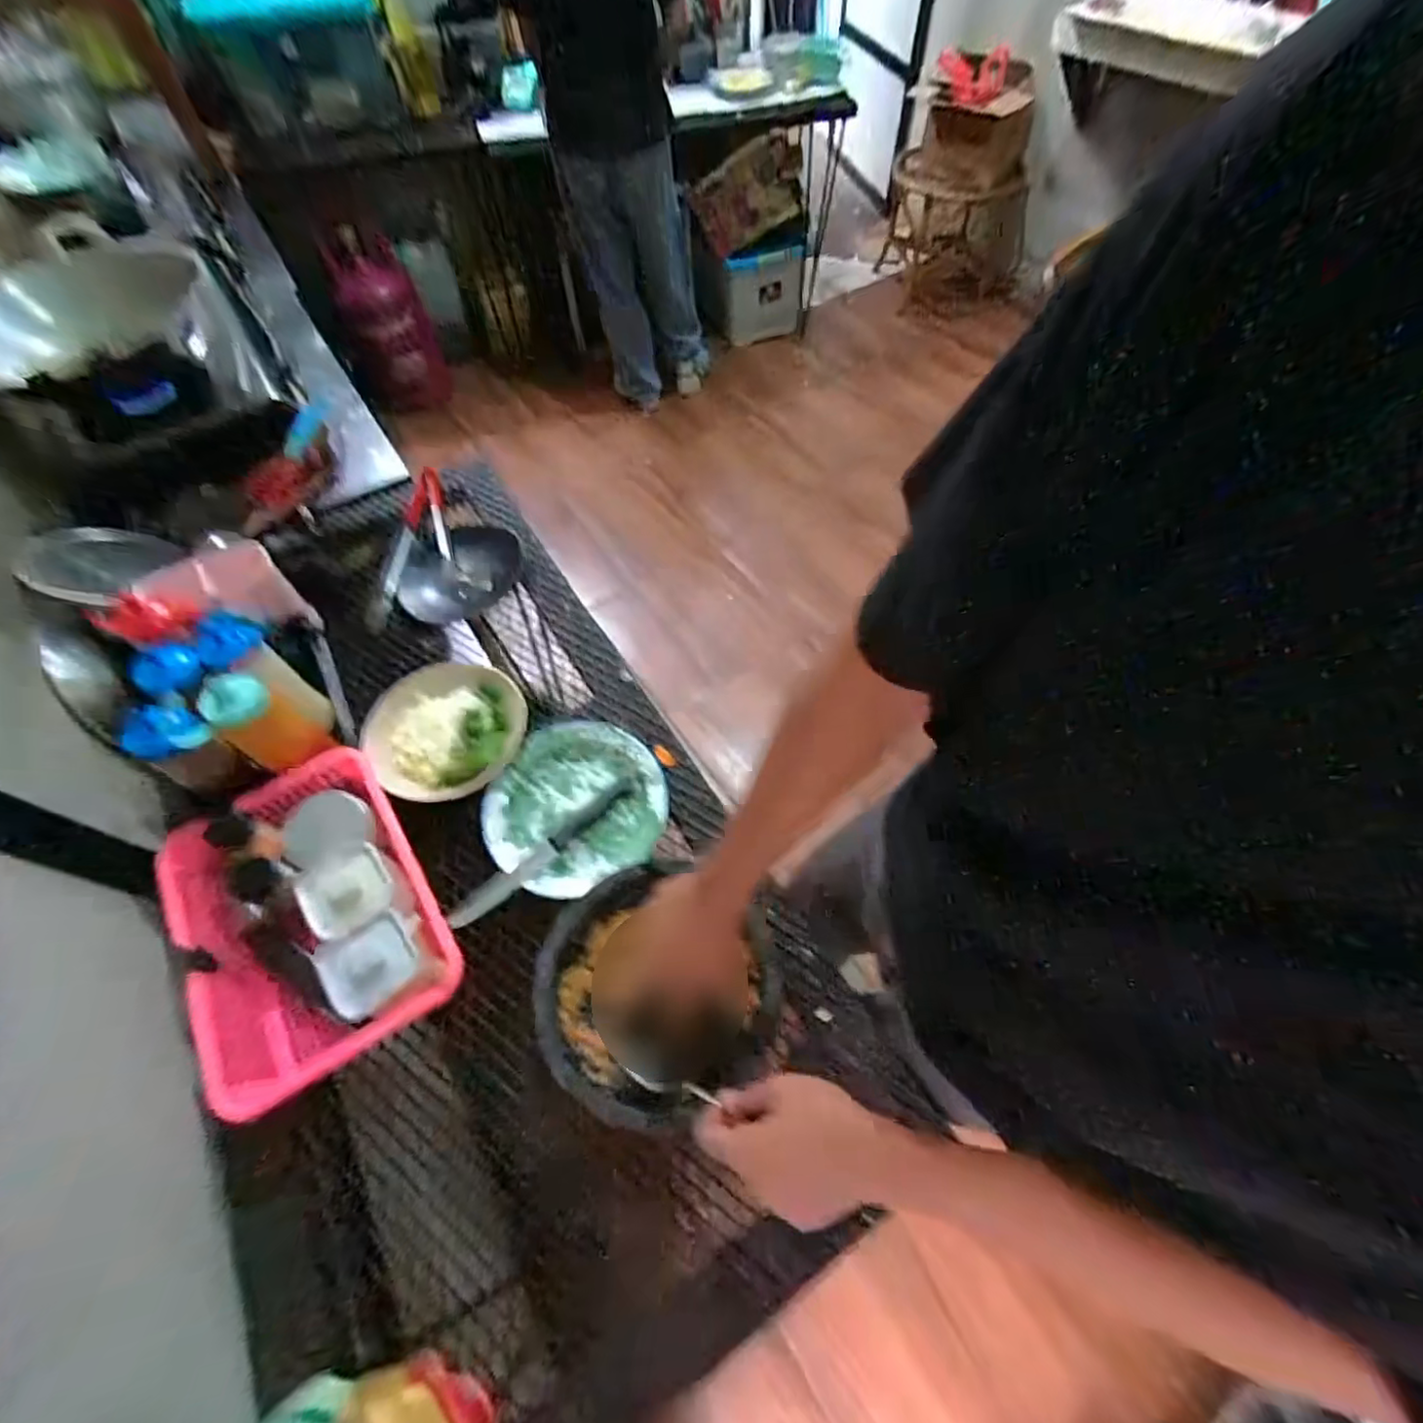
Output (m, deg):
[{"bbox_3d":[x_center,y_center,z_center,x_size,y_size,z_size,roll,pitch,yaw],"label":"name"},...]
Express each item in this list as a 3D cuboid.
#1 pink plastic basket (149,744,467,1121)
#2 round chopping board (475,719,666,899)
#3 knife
[{"bbox_3d":[-0.418,0.214,0.642,0.222,0.090,0.308,-29,63,-15],"label":"pink plastic basket"},{"bbox_3d":[-0.167,0.111,0.740,0.210,0.043,0.207,-1,59,1],"label":"round chopping board"},{"bbox_3d":[-0.193,0.163,0.715,0.245,0.013,0.029,-39,66,-20],"label":"knife"}]

